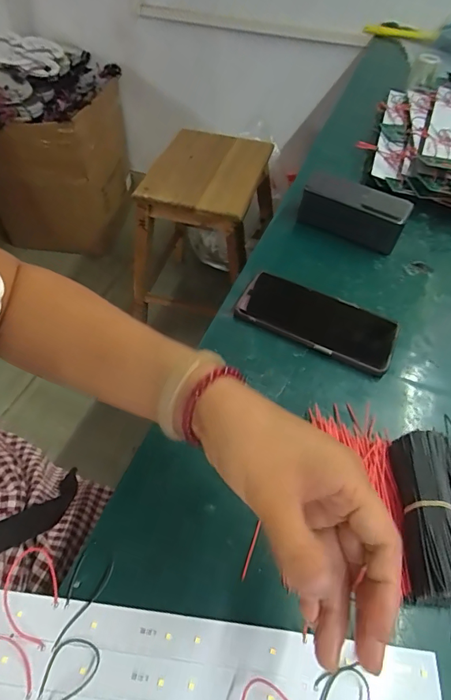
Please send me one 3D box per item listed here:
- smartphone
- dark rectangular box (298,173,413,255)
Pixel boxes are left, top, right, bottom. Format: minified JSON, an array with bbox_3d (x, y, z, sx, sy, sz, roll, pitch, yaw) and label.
[{"bbox_3d":[0.097,-0.032,0.437,0.162,0.015,0.078,24,55,14],"label":"smartphone"},{"bbox_3d":[0.163,-0.176,0.528,0.131,0.059,0.050,26,56,18],"label":"dark rectangular box"}]

